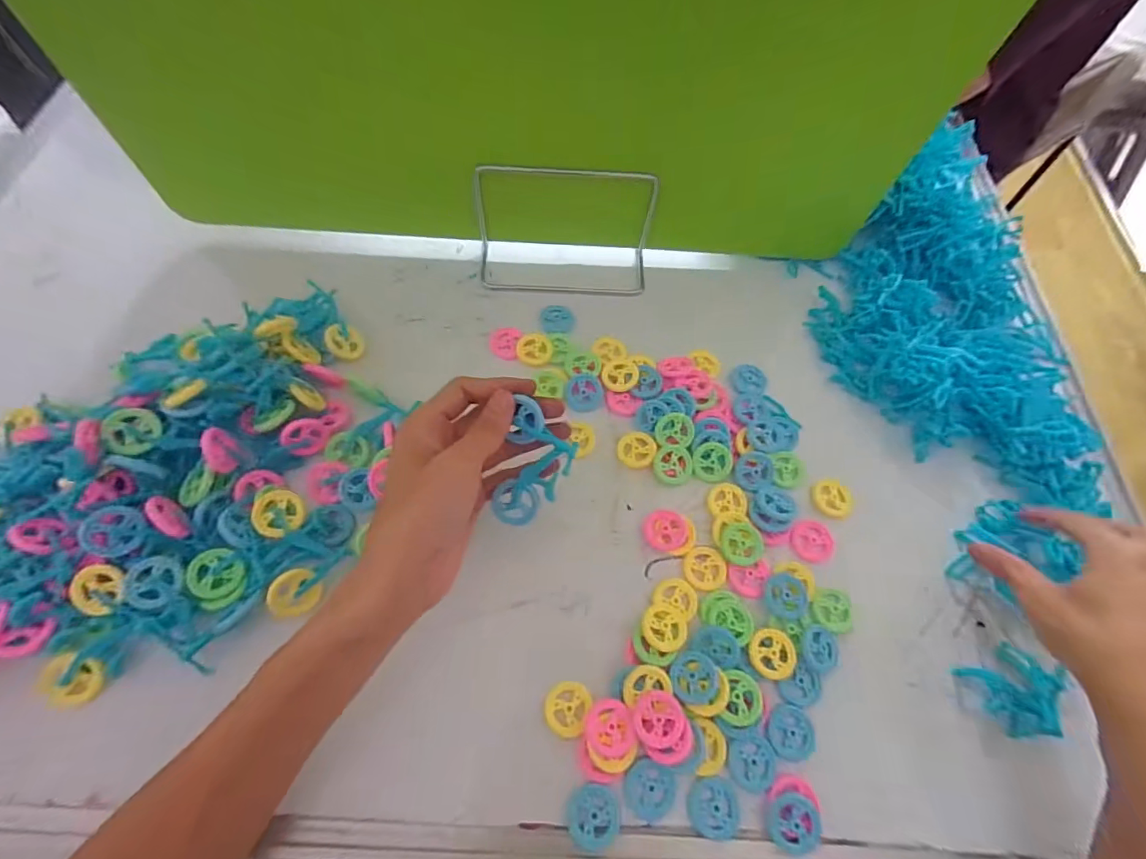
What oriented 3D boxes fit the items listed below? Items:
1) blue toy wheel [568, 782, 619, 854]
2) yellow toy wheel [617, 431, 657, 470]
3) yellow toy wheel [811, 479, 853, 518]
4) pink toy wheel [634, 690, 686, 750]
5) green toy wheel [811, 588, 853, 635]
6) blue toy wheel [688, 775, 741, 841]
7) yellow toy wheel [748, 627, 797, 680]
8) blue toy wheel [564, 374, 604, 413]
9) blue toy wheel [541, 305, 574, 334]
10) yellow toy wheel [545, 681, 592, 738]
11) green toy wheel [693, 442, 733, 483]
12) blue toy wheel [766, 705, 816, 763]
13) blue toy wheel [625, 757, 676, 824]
[{"bbox_3d":[0.012,0.220,0.276,0.028,0.004,0.030,1,65,-2],"label":"blue toy wheel"},{"bbox_3d":[0.049,0.015,0.373,0.028,0.006,0.030,1,65,-2],"label":"yellow toy wheel"},{"bbox_3d":[0.198,0.052,0.370,0.030,0.005,0.029,1,65,-2],"label":"yellow toy wheel"},{"bbox_3d":[0.051,0.172,0.288,0.029,0.005,0.030,1,65,-2],"label":"pink toy wheel"},{"bbox_3d":[0.178,0.124,0.336,0.028,0.007,0.028,1,65,-2],"label":"green toy wheel"},{"bbox_3d":[0.081,0.218,0.281,0.029,0.004,0.028,1,65,-2],"label":"blue toy wheel"},{"bbox_3d":[0.129,0.146,0.316,0.030,0.005,0.029,5,65,0],"label":"yellow toy wheel"},{"bbox_3d":[0.009,-0.030,0.390,0.031,0.008,0.031,1,65,-2],"label":"blue toy wheel"},{"bbox_3d":[-0.014,-0.096,0.426,0.028,0.005,0.027,1,65,-2],"label":"blue toy wheel"},{"bbox_3d":[-0.004,0.172,0.300,0.026,0.008,0.029,16,65,5],"label":"yellow toy wheel"},{"bbox_3d":[0.107,0.025,0.370,0.030,0.004,0.029,0,87,2],"label":"green toy wheel"},{"bbox_3d":[0.135,0.188,0.301,0.029,0.007,0.028,1,65,-2],"label":"blue toy wheel"},{"bbox_3d":[0.045,0.211,0.284,0.028,0.004,0.029,1,65,-2],"label":"blue toy wheel"}]

